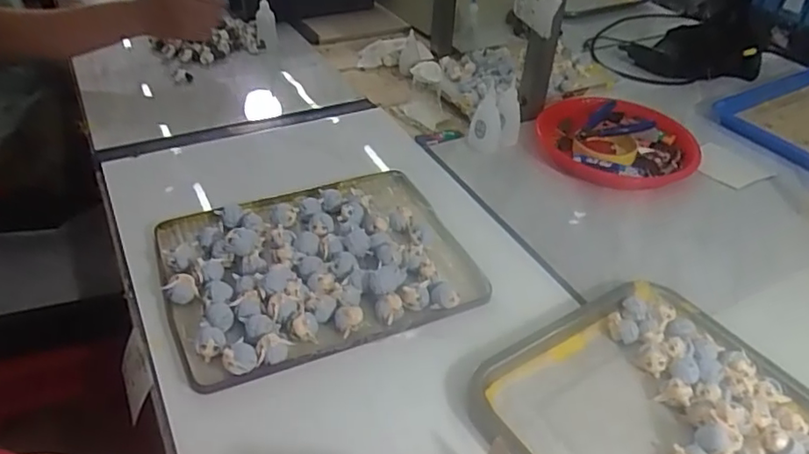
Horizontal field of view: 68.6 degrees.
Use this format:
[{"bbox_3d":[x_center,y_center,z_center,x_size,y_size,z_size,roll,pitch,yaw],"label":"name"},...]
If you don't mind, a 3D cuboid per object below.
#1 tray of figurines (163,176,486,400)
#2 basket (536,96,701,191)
[{"bbox_3d":[-0.094,0.028,0.630,0.304,0.028,0.246,-13,42,-19],"label":"tray of figurines"},{"bbox_3d":[0.298,-0.123,0.841,0.214,0.049,0.192,15,40,15],"label":"basket"}]

